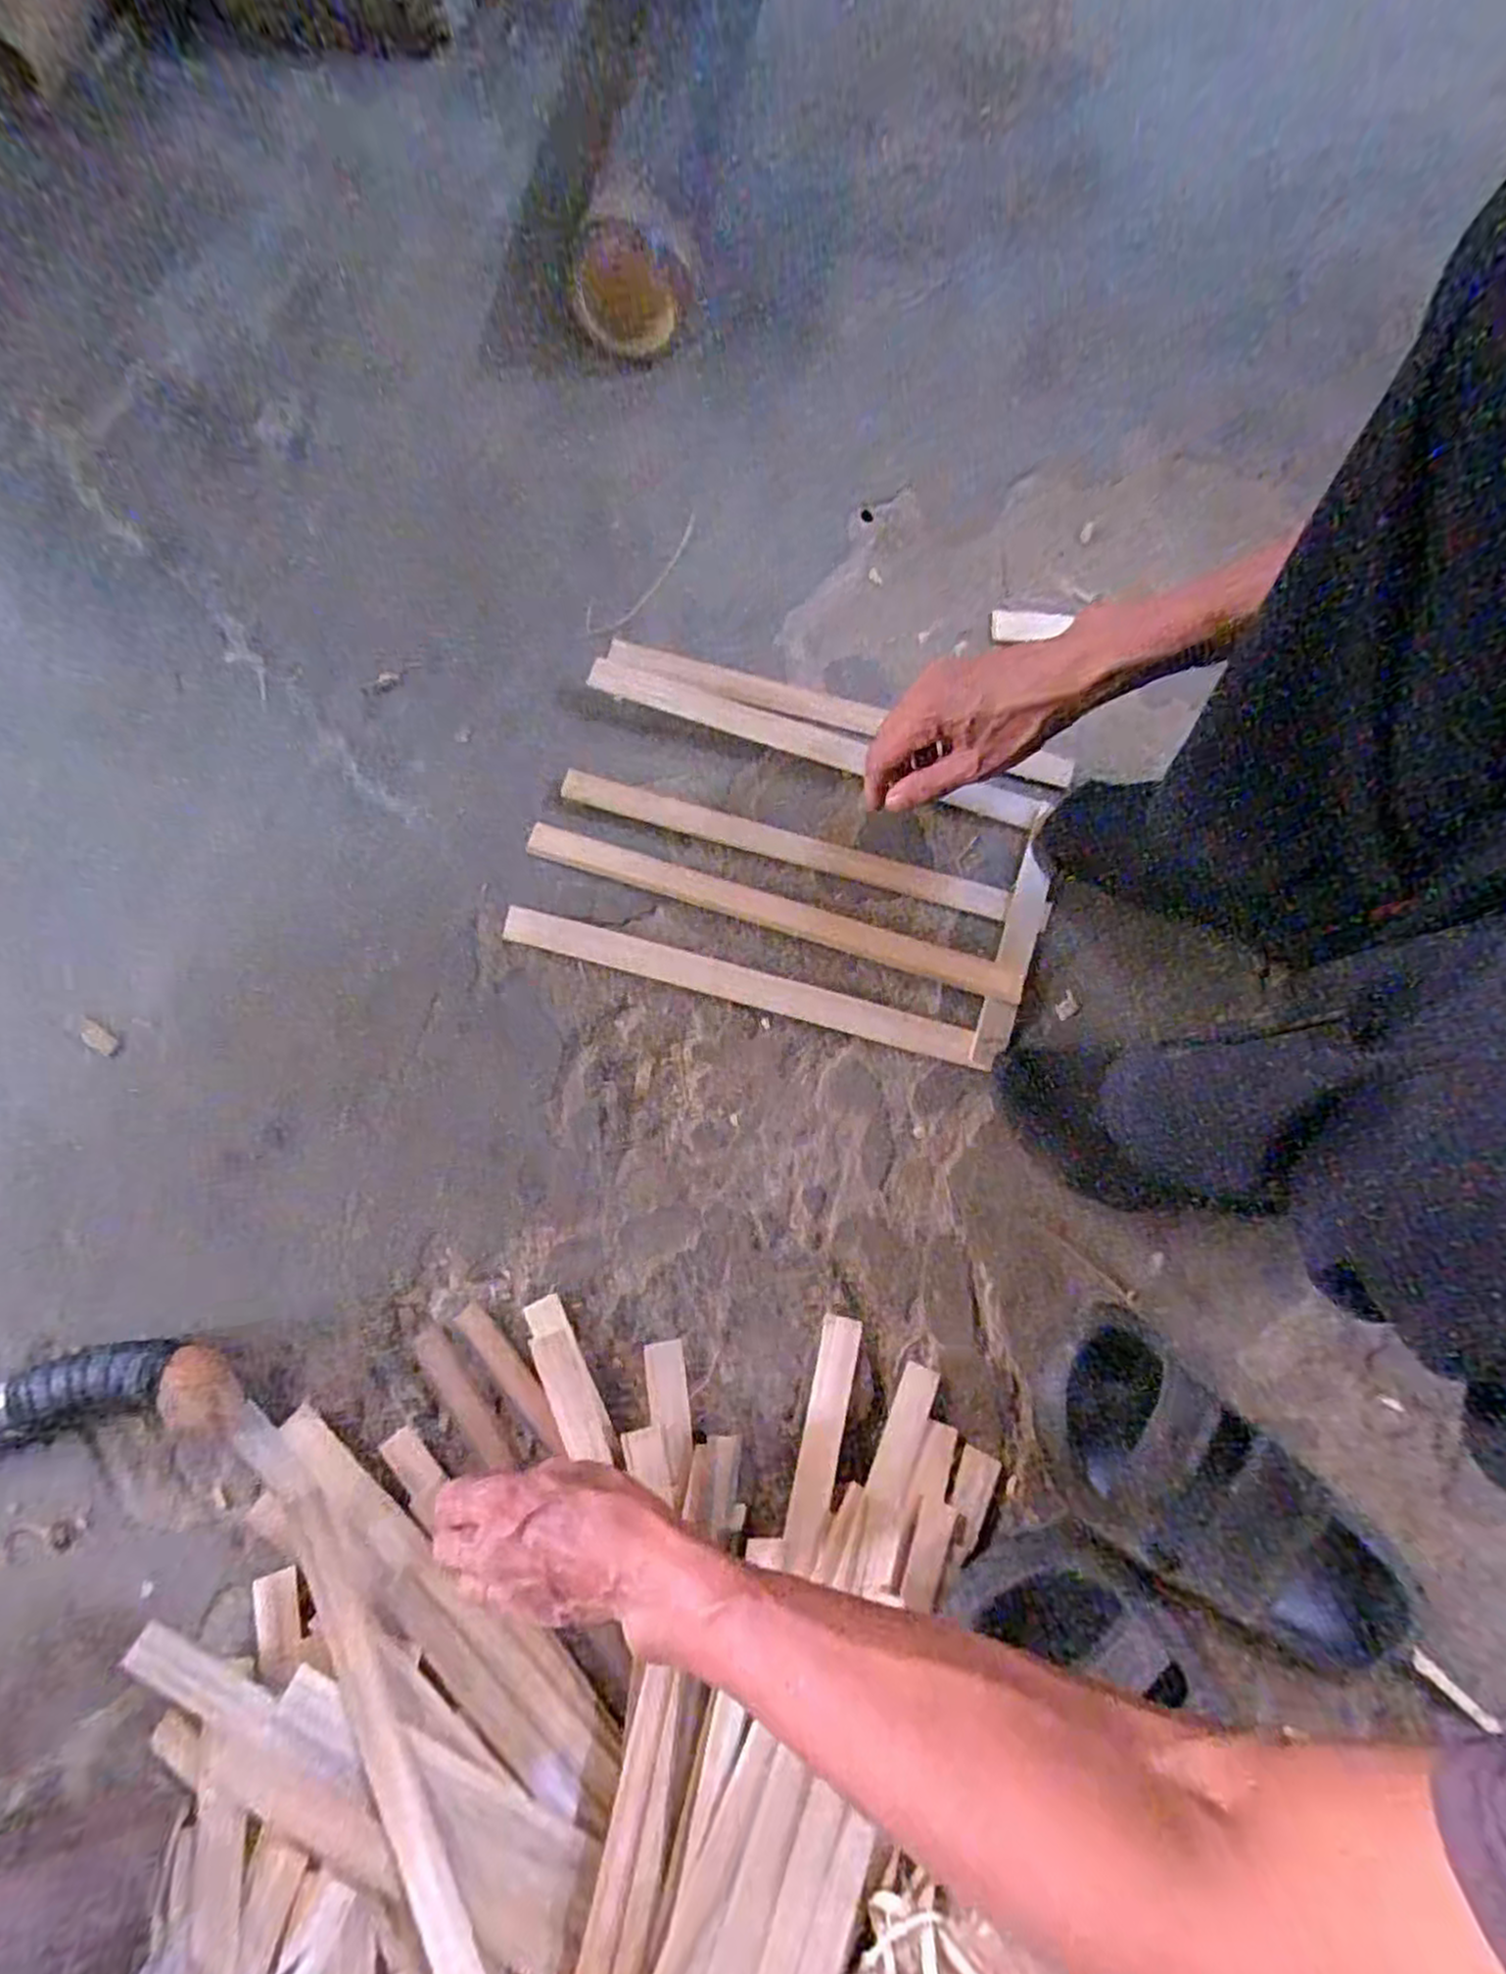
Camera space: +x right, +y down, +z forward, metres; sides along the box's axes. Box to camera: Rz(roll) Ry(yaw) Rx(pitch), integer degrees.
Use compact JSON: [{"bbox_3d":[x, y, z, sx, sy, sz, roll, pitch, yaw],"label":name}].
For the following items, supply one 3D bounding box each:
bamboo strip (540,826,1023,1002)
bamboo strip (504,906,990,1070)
[{"bbox_3d":[0.014,-0.051,0.515,0.336,0.007,0.025,16,79,2],"label":"bamboo strip"},{"bbox_3d":[-0.008,-0.003,0.511,0.317,0.012,0.026,15,79,2],"label":"bamboo strip"}]

